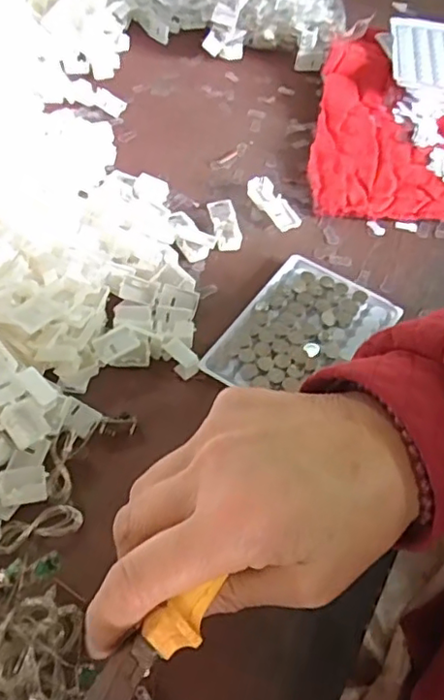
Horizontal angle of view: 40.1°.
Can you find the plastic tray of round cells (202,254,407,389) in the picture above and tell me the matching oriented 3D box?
[{"bbox_3d":[0.057,-0.012,0.428,0.088,0.010,0.127,29,58,17],"label":"plastic tray of round cells"}]

